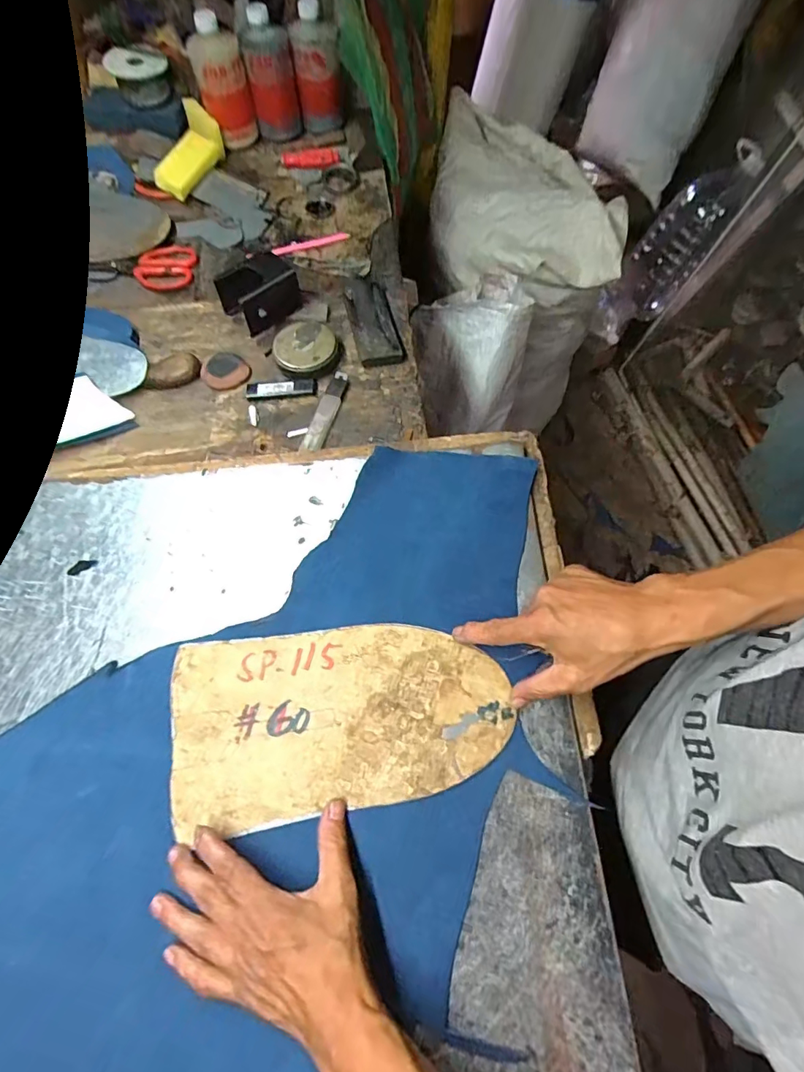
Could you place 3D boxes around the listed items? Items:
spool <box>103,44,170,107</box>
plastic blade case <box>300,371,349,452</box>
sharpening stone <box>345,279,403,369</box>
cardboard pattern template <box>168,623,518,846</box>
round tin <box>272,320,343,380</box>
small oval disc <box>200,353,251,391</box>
[{"bbox_3d":[-0.411,-0.733,0.787,0.088,0.049,0.078,-20,68,-12],"label":"spool"},{"bbox_3d":[-0.088,-0.142,0.570,0.023,0.010,0.119,16,65,8],"label":"plastic blade case"},{"bbox_3d":[-0.039,-0.273,0.626,0.053,0.026,0.138,-13,67,-9],"label":"sharpening stone"},{"bbox_3d":[-0.052,0.149,0.419,0.274,0.006,0.144,-7,66,-2],"label":"cardboard pattern template"},{"bbox_3d":[-0.114,-0.223,0.598,0.078,0.025,0.078,0,64,0],"label":"round tin"},{"bbox_3d":[-0.212,-0.198,0.596,0.055,0.016,0.046,-19,66,-9],"label":"small oval disc"}]

